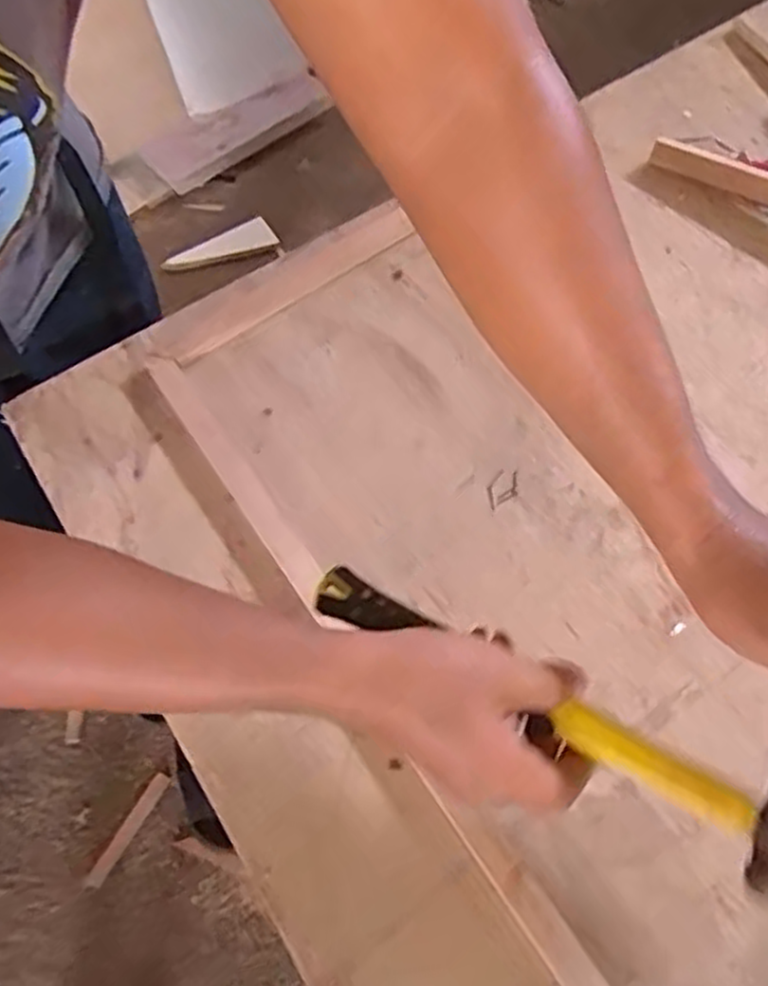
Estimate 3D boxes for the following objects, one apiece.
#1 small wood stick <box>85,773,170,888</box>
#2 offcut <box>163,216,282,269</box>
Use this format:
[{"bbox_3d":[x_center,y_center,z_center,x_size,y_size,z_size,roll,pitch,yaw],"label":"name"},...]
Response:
[{"bbox_3d":[-0.411,0.539,1.214,0.027,0.018,0.185,27,69,14],"label":"small wood stick"},{"bbox_3d":[-0.368,-0.549,1.686,0.252,0.021,0.074,-17,66,-6],"label":"offcut"}]

